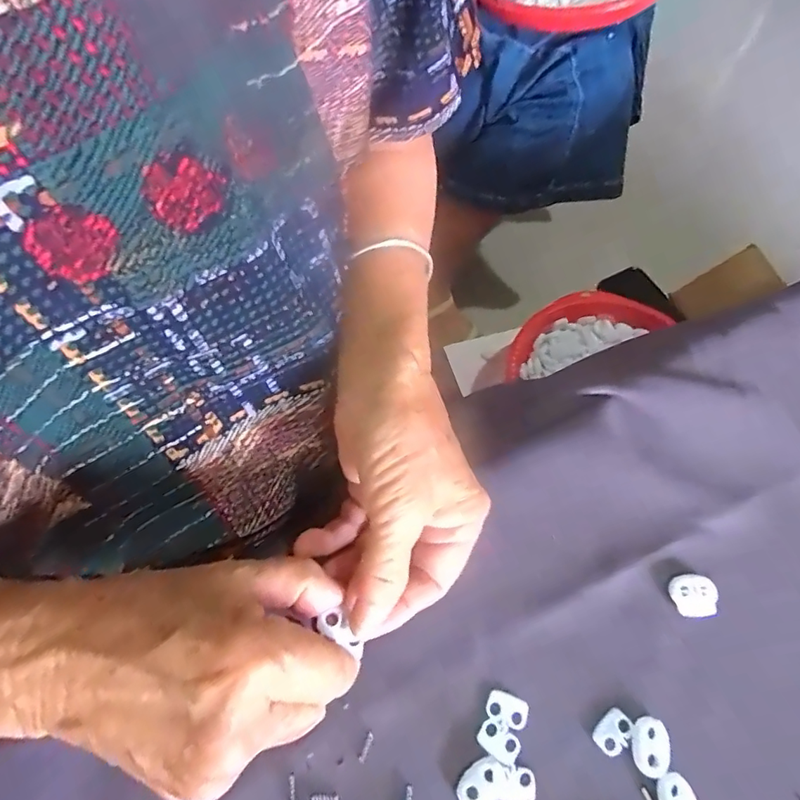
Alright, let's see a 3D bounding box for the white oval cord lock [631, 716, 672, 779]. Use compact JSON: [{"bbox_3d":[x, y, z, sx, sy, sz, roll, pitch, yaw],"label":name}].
[{"bbox_3d":[0.112,0.154,0.229,0.016,0.004,0.023,11,66,5],"label":"white oval cord lock"}]

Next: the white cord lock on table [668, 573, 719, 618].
[{"bbox_3d":[0.147,0.097,0.255,0.021,0.007,0.019,-1,66,0],"label":"white cord lock on table"}]

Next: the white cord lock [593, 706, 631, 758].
[{"bbox_3d":[0.096,0.151,0.232,0.012,0.004,0.018,42,72,17],"label":"white cord lock"}]

